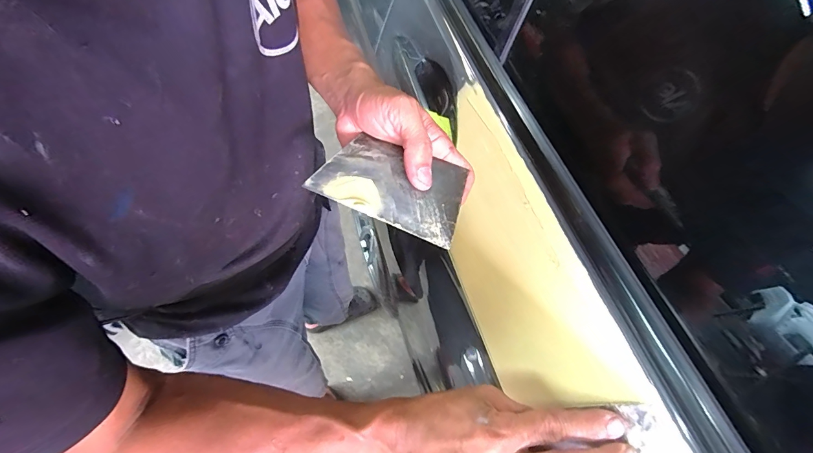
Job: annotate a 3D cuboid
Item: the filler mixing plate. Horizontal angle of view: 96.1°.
[{"bbox_3d":[-0.011,-0.036,0.297,0.116,0.004,0.078,22,54,7],"label":"filler mixing plate"}]

